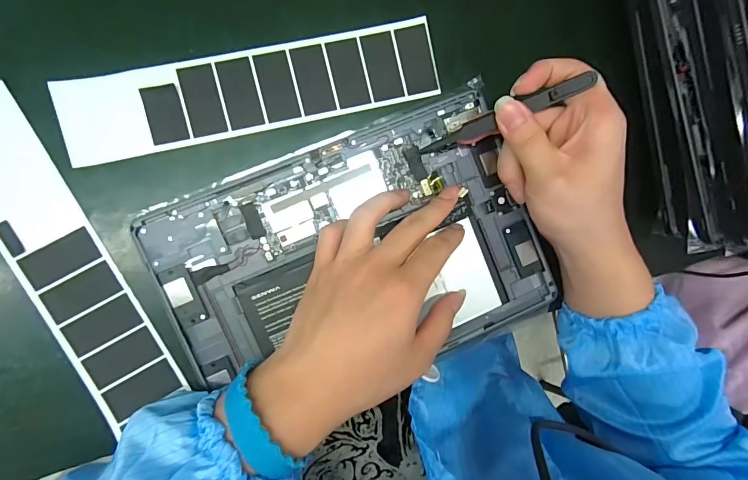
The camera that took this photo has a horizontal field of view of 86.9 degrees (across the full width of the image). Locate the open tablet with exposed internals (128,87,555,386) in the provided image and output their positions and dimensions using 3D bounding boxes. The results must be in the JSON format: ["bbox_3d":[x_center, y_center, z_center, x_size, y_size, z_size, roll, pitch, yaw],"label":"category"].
[{"bbox_3d":[-0.011,0.016,0.276,0.255,0.007,0.167,-23,96,-7],"label":"open tablet with exposed internals"}]

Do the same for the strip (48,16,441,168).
[{"bbox_3d":[-0.082,-0.109,0.285,0.263,0.009,0.054,-15,93,-8],"label":"strip"}]

